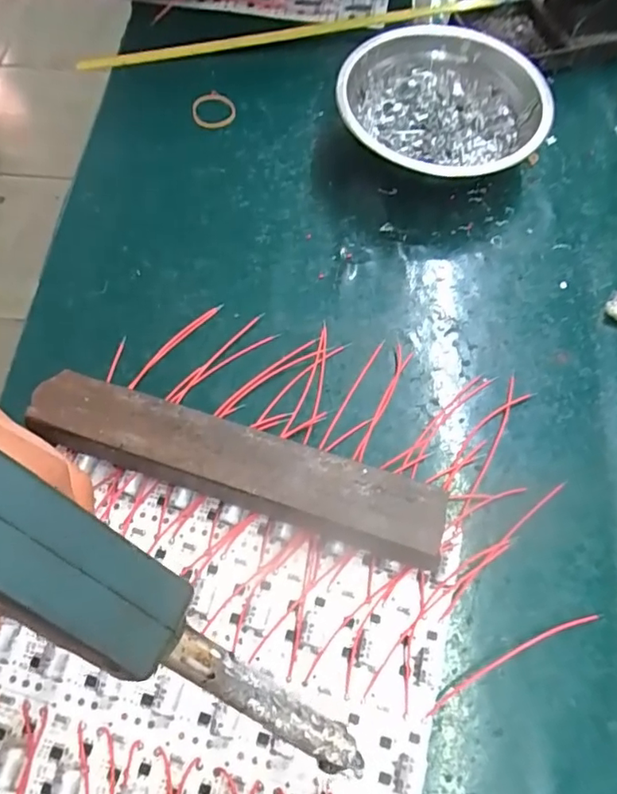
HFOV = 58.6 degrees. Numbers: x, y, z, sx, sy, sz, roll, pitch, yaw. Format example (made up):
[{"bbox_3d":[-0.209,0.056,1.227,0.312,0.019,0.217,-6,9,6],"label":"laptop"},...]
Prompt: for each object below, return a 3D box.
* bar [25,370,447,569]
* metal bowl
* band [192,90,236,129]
[{"bbox_3d":[-0.036,0.031,0.256,0.197,0.012,0.039,17,51,9],"label":"bar"},{"bbox_3d":[0.083,-0.174,0.344,0.118,0.042,0.118,0,66,0],"label":"metal bowl"},{"bbox_3d":[-0.063,-0.191,0.366,0.028,0.005,0.030,0,66,0],"label":"band"}]

